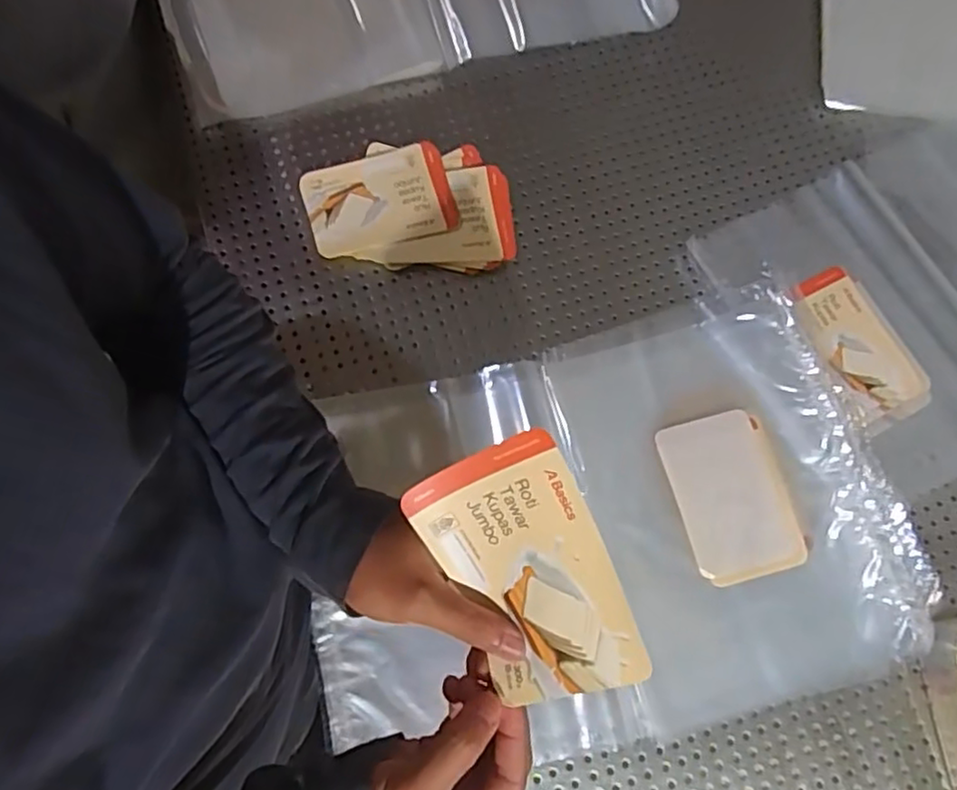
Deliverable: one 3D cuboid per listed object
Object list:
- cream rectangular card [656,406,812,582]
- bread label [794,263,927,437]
[{"bbox_3d":[0.215,0.084,0.561,0.094,0.010,0.135,-14,76,-6],"label":"cream rectangular card"},{"bbox_3d":[0.354,-0.045,0.617,0.084,0.007,0.150,-26,83,-11],"label":"bread label"}]

